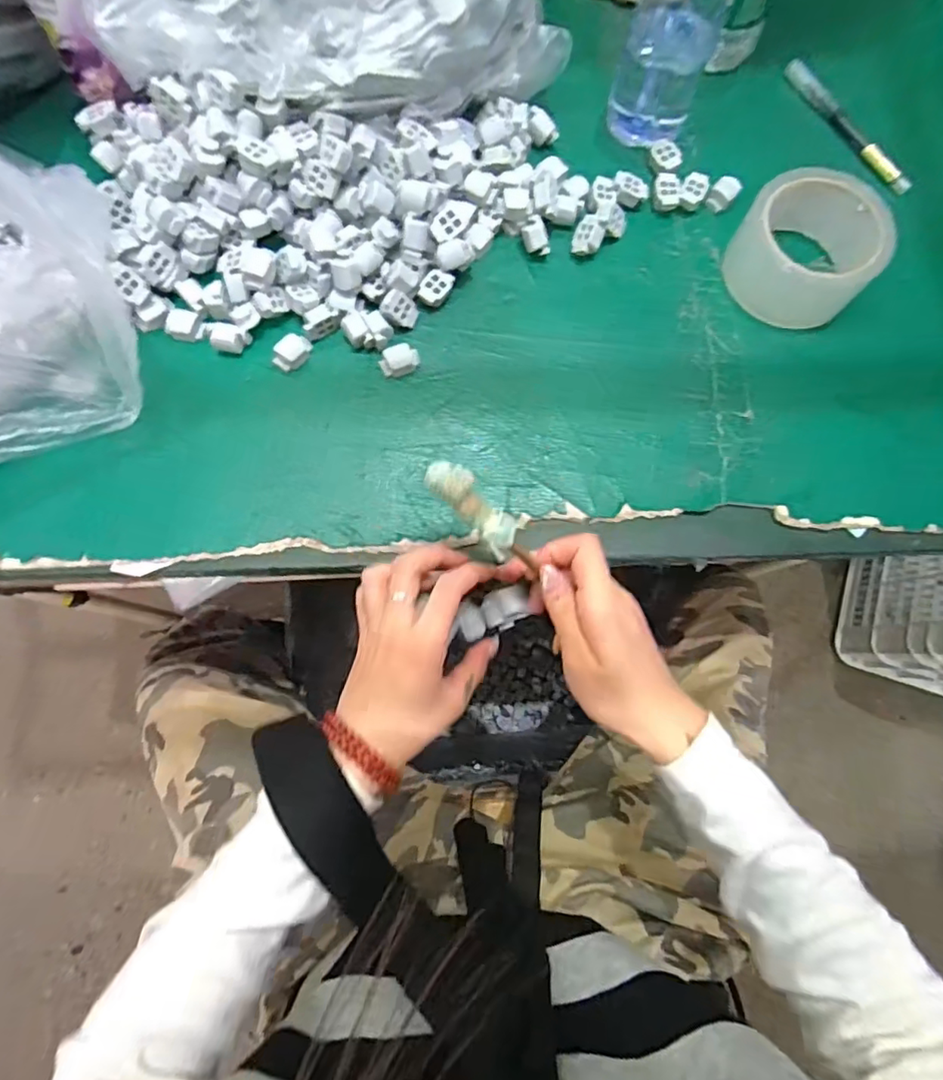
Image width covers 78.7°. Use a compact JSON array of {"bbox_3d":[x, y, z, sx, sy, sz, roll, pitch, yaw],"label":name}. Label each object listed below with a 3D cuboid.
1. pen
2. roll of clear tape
[{"bbox_3d":[0.301,-0.333,0.463,0.013,0.017,0.145,-28,79,-8],"label":"pen"},{"bbox_3d":[0.243,-0.214,0.414,0.097,0.053,0.095,34,78,6],"label":"roll of clear tape"}]

